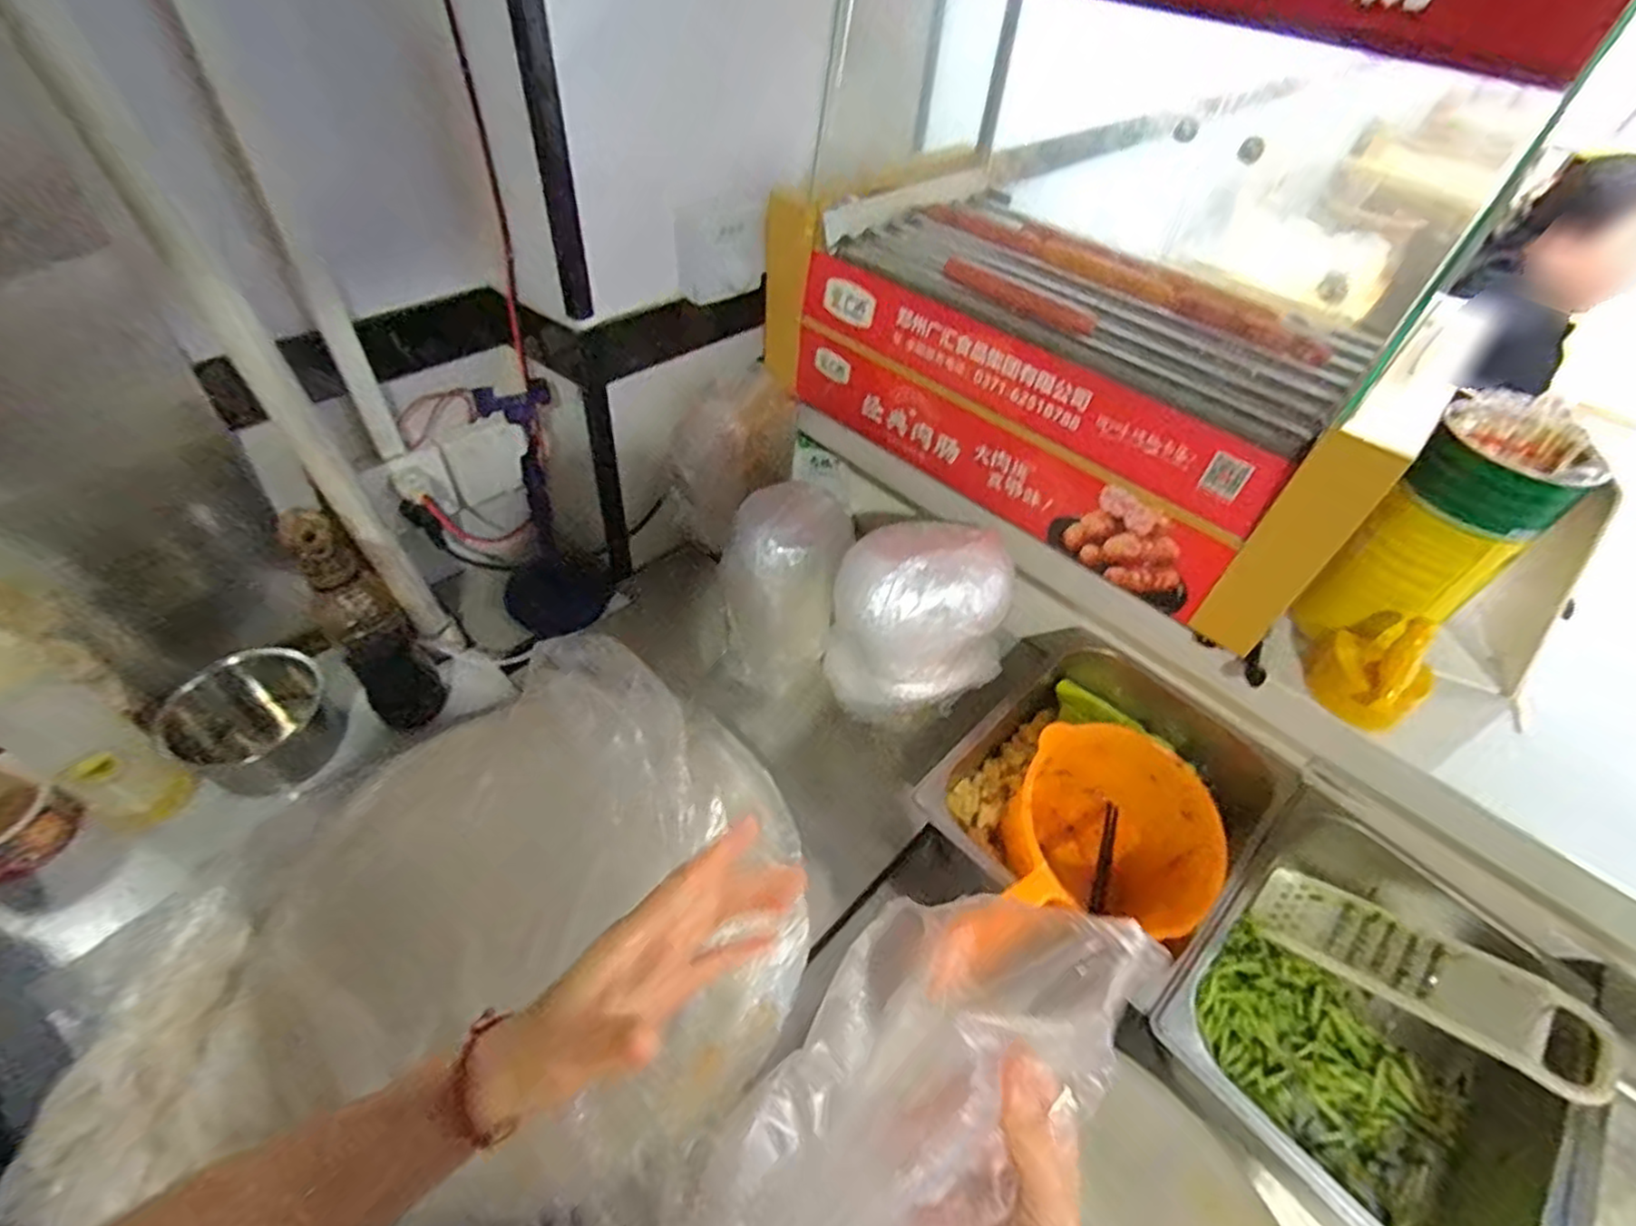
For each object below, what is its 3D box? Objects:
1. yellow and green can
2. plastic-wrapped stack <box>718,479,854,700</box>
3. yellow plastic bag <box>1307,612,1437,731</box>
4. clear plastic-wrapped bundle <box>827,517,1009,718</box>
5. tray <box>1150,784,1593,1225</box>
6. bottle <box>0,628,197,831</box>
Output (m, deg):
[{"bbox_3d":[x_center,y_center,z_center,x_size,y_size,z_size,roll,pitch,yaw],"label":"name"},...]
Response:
[{"bbox_3d":[0.487,-0.057,0.551,0.108,0.188,0.095,-26,55,-26],"label":"yellow and green can"},{"bbox_3d":[-0.040,-0.020,0.754,0.123,0.211,0.102,11,48,4],"label":"plastic-wrapped stack"},{"bbox_3d":[0.443,0.044,0.554,0.069,0.076,0.079,-26,55,-26],"label":"yellow plastic bag"},{"bbox_3d":[0.096,0.018,0.695,0.168,0.202,0.118,21,49,13],"label":"clear plastic-wrapped bundle"},{"bbox_3d":[0.461,0.347,0.601,0.327,0.112,0.256,-32,58,-30],"label":"tray"},{"bbox_3d":[-0.602,0.100,0.563,0.057,0.210,0.061,25,50,16],"label":"bottle"}]

